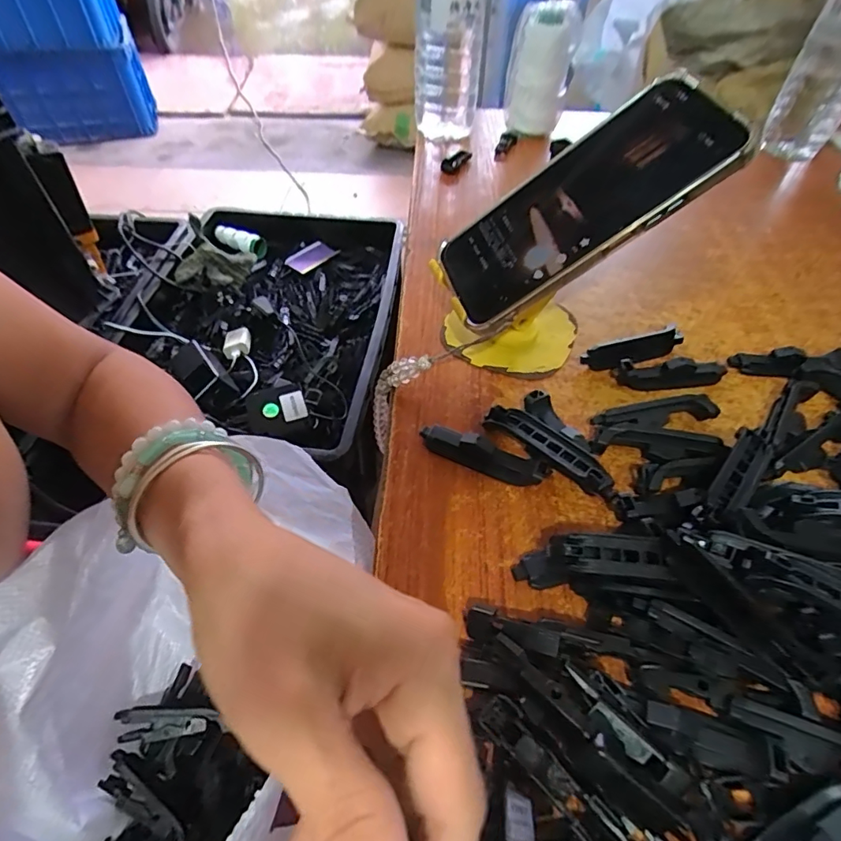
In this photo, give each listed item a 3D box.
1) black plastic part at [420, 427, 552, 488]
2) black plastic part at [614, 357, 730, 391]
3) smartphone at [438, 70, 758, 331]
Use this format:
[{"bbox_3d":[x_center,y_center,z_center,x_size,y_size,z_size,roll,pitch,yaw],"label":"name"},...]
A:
[{"bbox_3d":[0.035,0.019,0.280,0.074,0.017,0.015,20,53,15],"label":"black plastic part"},{"bbox_3d":[0.169,-0.031,0.326,0.076,0.012,0.016,-5,51,-5],"label":"black plastic part"},{"bbox_3d":[0.090,-0.125,0.285,0.169,0.014,0.082,-32,52,17],"label":"smartphone"}]

